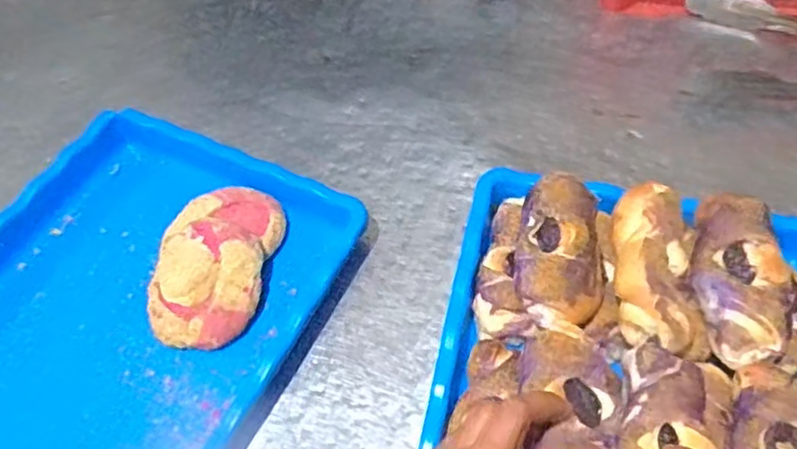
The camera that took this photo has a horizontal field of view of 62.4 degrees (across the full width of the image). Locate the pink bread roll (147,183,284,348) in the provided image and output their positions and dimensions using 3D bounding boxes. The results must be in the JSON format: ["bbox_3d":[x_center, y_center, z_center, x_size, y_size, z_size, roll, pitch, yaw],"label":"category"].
[{"bbox_3d":[-0.148,0.027,0.521,0.097,0.036,0.144,4,57,8],"label":"pink bread roll"}]

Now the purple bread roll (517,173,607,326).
[{"bbox_3d":[0.118,0.012,0.468,0.060,0.036,0.105,10,59,9],"label":"purple bread roll"}]

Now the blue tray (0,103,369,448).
[{"bbox_3d":[-0.228,0.084,0.491,0.283,0.032,0.371,23,61,19],"label":"blue tray"}]

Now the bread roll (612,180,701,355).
[{"bbox_3d":[0.178,0.035,0.474,0.058,0.065,0.120,-5,58,0],"label":"bread roll"}]

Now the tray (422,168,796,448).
[{"bbox_3d":[0.162,0.127,0.415,0.274,0.070,0.358,8,57,10],"label":"tray"}]

